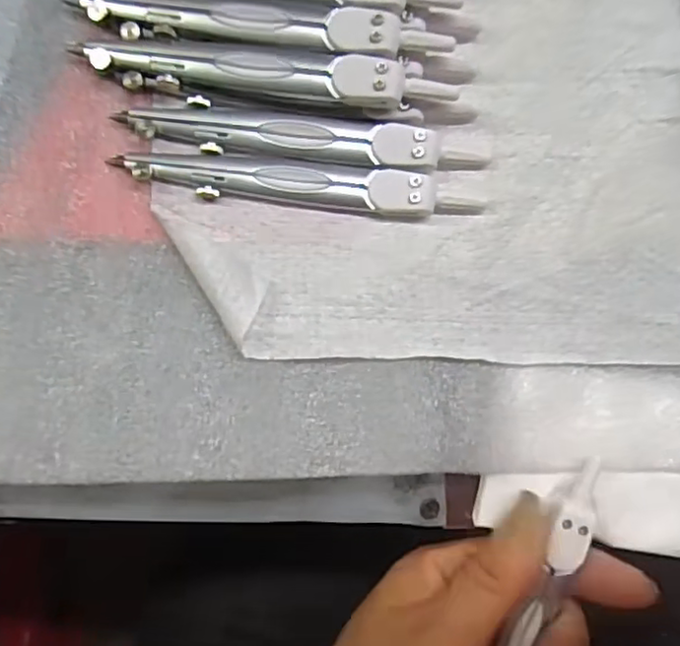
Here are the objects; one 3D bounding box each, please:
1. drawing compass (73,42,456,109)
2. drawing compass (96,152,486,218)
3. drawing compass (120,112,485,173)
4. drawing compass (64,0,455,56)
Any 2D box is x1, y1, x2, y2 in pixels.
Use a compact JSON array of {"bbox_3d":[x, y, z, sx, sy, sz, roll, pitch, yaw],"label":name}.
[{"bbox_3d":[-0.024,-0.085,0.222,0.124,0.016,0.015,7,89,-3],"label":"drawing compass"},{"bbox_3d":[-0.014,-0.048,0.228,0.124,0.006,0.017,3,89,-3],"label":"drawing compass"},{"bbox_3d":[-0.011,-0.064,0.228,0.127,0.007,0.015,4,89,-3],"label":"drawing compass"},{"bbox_3d":[-0.025,-0.101,0.221,0.122,0.014,0.015,5,89,-3],"label":"drawing compass"}]

